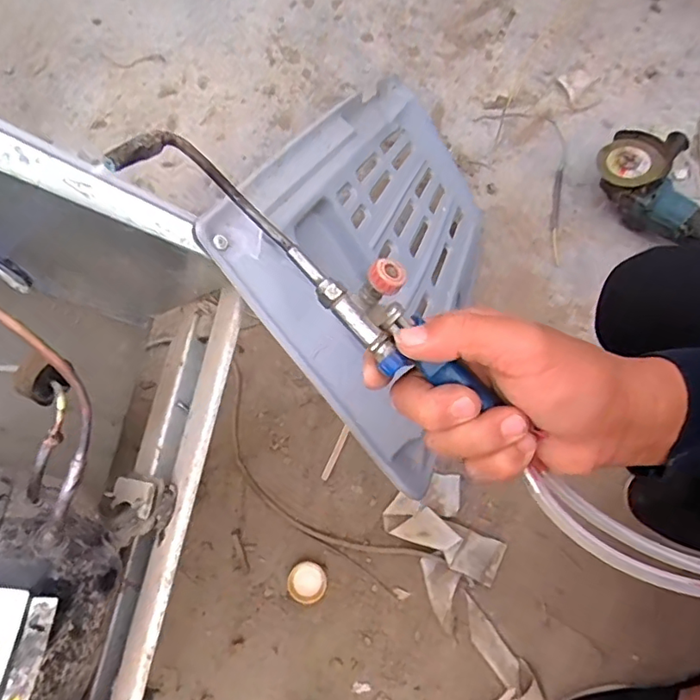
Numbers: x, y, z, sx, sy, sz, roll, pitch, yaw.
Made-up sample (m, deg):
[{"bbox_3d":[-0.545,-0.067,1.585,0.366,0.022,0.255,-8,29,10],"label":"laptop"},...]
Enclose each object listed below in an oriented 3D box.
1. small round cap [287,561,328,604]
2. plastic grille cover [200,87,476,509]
[{"bbox_3d":[-0.054,0.301,0.725,0.049,0.012,0.048,0,73,1],"label":"small round cap"},{"bbox_3d":[0.053,-0.131,0.587,0.256,0.031,0.489,50,36,-18],"label":"plastic grille cover"}]

